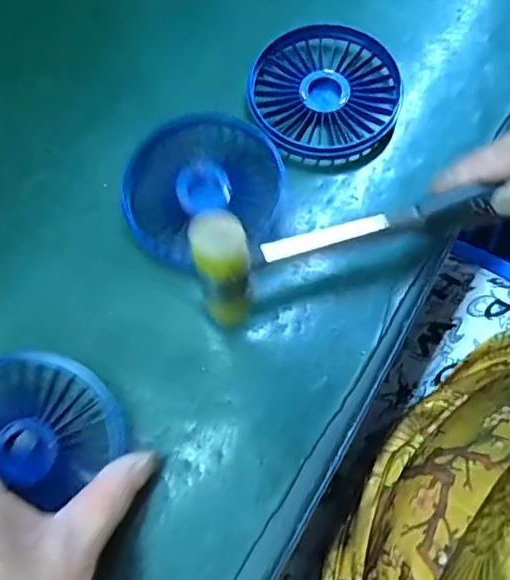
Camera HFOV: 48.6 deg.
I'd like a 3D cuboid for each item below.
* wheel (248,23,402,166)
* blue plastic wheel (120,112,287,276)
[{"bbox_3d":[0.040,-0.114,0.327,0.083,0.013,0.083,0,71,1],"label":"wheel"},{"bbox_3d":[-0.029,-0.055,0.310,0.082,0.009,0.091,23,73,9],"label":"blue plastic wheel"}]

